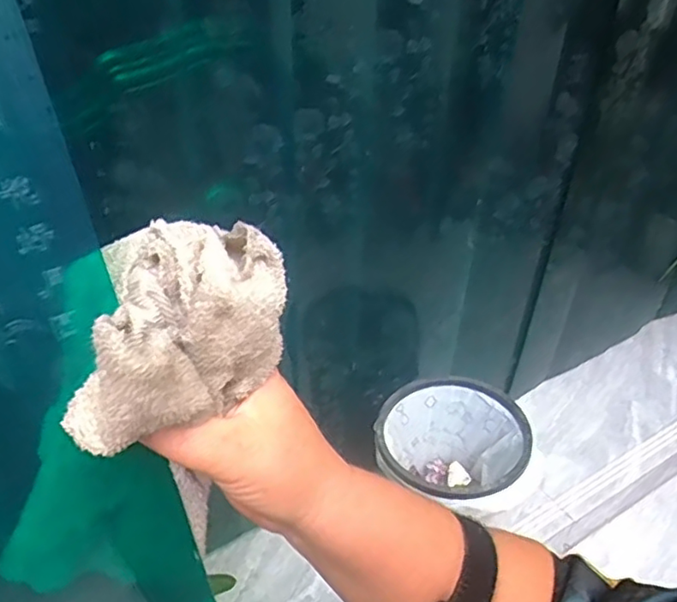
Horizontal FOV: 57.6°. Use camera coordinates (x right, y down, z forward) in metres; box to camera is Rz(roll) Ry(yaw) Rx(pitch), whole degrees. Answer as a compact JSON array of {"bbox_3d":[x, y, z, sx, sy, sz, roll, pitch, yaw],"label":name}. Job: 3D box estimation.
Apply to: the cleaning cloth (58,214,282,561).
[{"bbox_3d":[-0.061,0.012,0.257,0.066,0.067,0.120,10,38,10],"label":"cleaning cloth"}]

